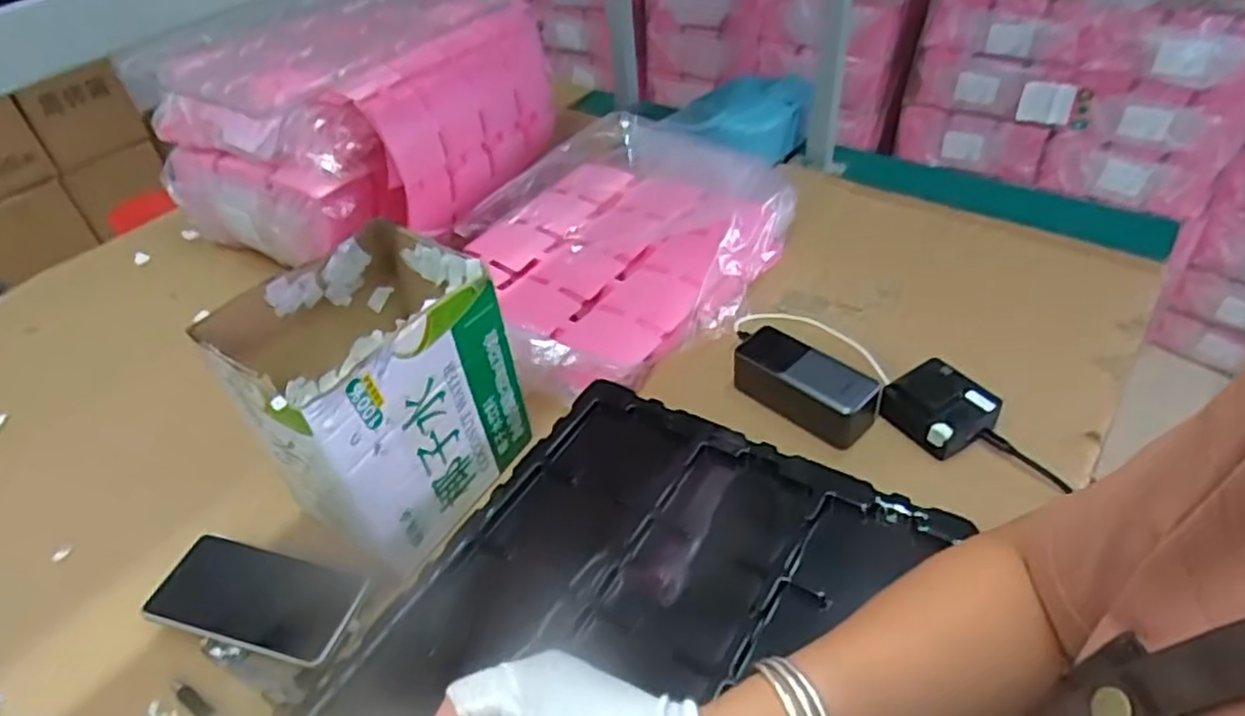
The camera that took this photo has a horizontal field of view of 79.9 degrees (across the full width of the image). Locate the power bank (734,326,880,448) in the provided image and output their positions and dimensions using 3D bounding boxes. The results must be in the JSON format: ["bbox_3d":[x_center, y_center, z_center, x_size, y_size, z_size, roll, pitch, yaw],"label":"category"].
[{"bbox_3d":[0.168,0.025,0.701,0.058,0.054,0.143,-35,50,-29],"label":"power bank"}]

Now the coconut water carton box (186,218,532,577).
[{"bbox_3d":[-0.196,0.021,0.606,0.167,0.175,0.183,26,51,30],"label":"coconut water carton box"}]

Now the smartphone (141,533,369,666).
[{"bbox_3d":[-0.287,0.187,0.590,0.158,0.010,0.080,13,47,9],"label":"smartphone"}]

